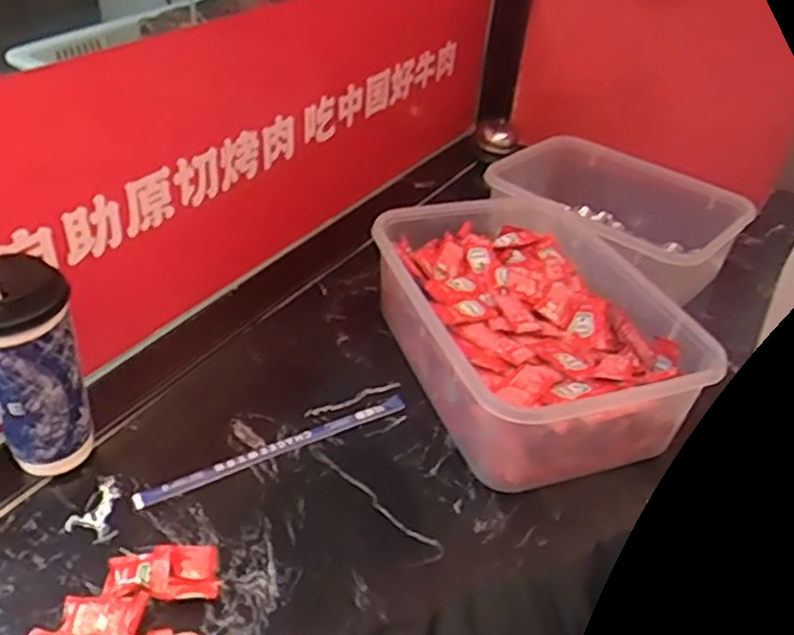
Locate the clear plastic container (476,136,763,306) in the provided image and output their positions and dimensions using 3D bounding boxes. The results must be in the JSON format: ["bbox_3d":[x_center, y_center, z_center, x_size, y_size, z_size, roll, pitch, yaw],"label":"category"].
[{"bbox_3d":[0.282,-0.128,0.957,0.206,0.135,0.310,-28,48,-36],"label":"clear plastic container"}]

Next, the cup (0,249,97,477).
[{"bbox_3d":[-0.305,0.040,0.578,0.084,0.204,0.092,-17,42,-27],"label":"cup"}]

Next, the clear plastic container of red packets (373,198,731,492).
[{"bbox_3d":[0.131,0.009,0.744,0.240,0.137,0.362,-7,39,-16],"label":"clear plastic container of red packets"}]

